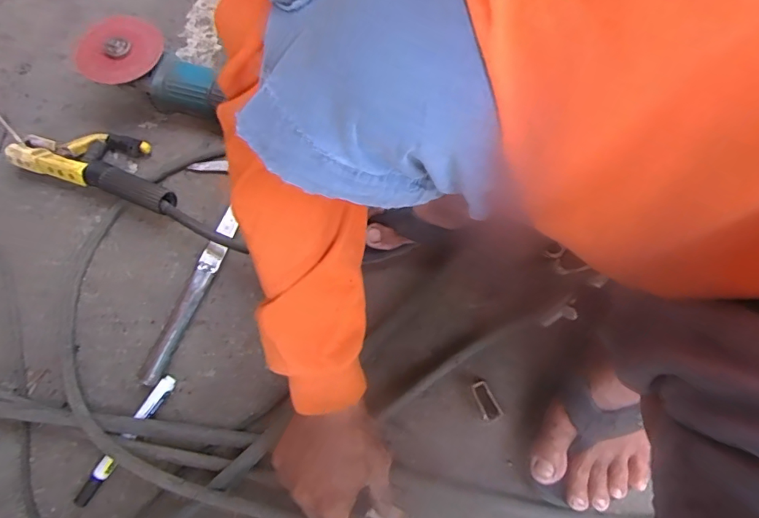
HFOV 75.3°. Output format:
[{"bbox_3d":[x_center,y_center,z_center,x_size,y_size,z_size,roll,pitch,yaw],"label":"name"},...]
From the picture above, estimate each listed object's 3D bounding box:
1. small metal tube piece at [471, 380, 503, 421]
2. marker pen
[{"bbox_3d":[0.106,0.142,0.491,0.018,0.013,0.039,-21,71,-5],"label":"small metal tube piece"},{"bbox_3d":[-0.258,0.184,0.501,0.016,0.019,0.144,32,75,13],"label":"marker pen"}]

